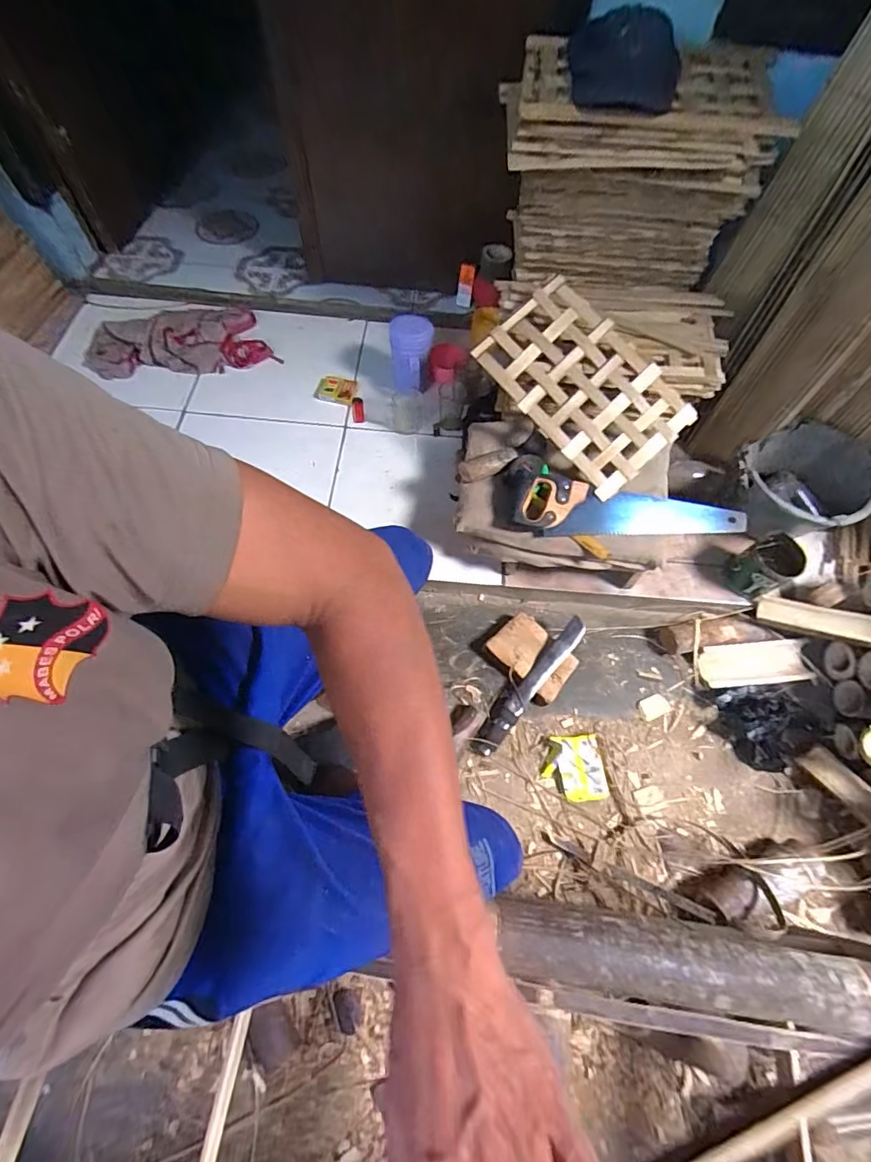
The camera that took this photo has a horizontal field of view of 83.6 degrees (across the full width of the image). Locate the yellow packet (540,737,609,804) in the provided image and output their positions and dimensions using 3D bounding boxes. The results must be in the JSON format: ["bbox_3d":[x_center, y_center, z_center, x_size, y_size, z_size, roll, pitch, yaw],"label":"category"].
[{"bbox_3d":[0.264,0.355,0.925,0.113,0.032,0.115,-2,64,-4],"label":"yellow packet"}]

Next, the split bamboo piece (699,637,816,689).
[{"bbox_3d":[0.655,0.172,1.000,0.222,0.042,0.082,-3,64,-4],"label":"split bamboo piece"}]

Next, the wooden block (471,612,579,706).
[{"bbox_3d":[0.190,0.148,1.001,0.119,0.051,0.192,-39,71,-19],"label":"wooden block"}]

